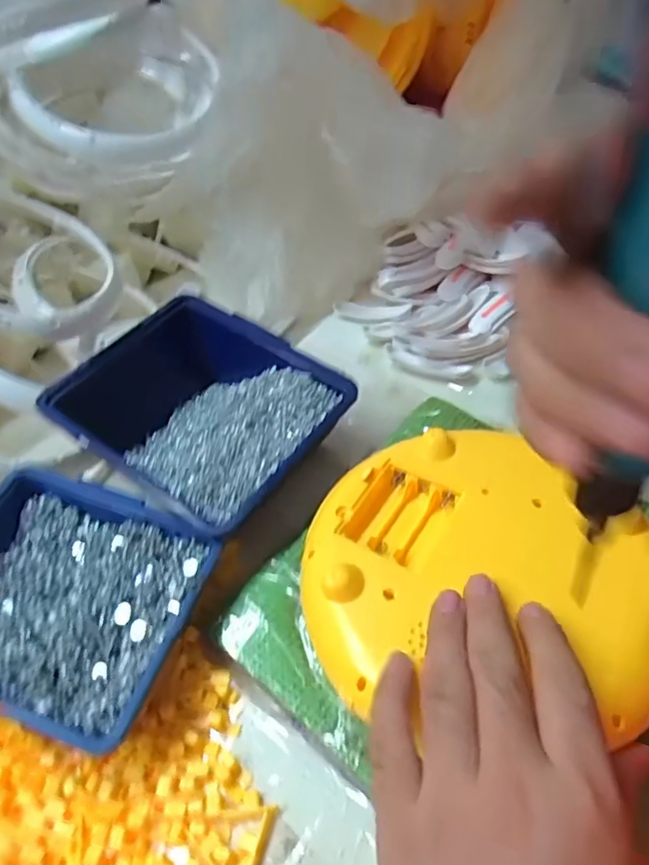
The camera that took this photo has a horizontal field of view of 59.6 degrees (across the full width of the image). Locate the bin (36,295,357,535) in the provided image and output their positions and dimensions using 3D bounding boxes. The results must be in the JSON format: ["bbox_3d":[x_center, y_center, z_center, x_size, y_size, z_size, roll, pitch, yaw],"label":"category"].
[{"bbox_3d":[-0.084,-0.013,0.390,0.167,0.065,0.139,25,55,28],"label":"bin"}]

